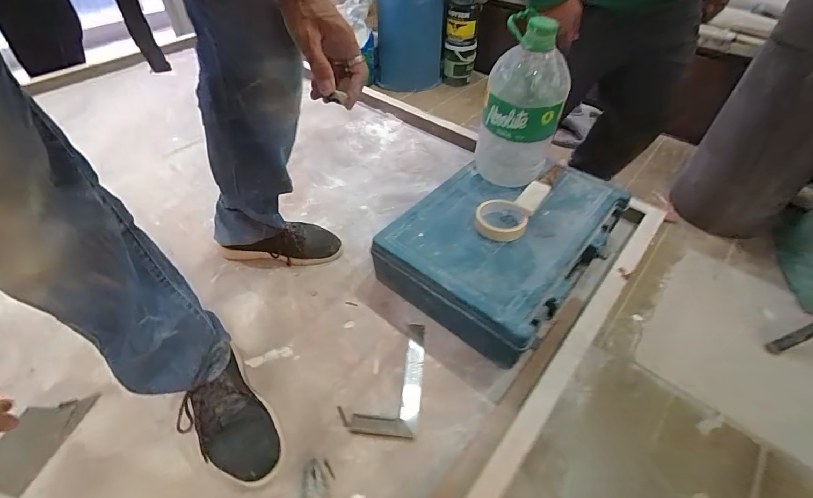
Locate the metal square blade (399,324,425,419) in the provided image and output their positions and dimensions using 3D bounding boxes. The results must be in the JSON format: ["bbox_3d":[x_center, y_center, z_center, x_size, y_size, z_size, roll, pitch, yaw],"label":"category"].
[{"bbox_3d":[0.013,0.207,0.669,0.031,0.005,0.178,5,47,4],"label":"metal square blade"}]

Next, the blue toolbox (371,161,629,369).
[{"bbox_3d":[0.208,-0.036,0.820,0.340,0.129,0.502,31,55,29],"label":"blue toolbox"}]

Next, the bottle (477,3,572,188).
[{"bbox_3d":[0.230,-0.280,0.762,0.148,0.302,0.140,9,47,12],"label":"bottle"}]

